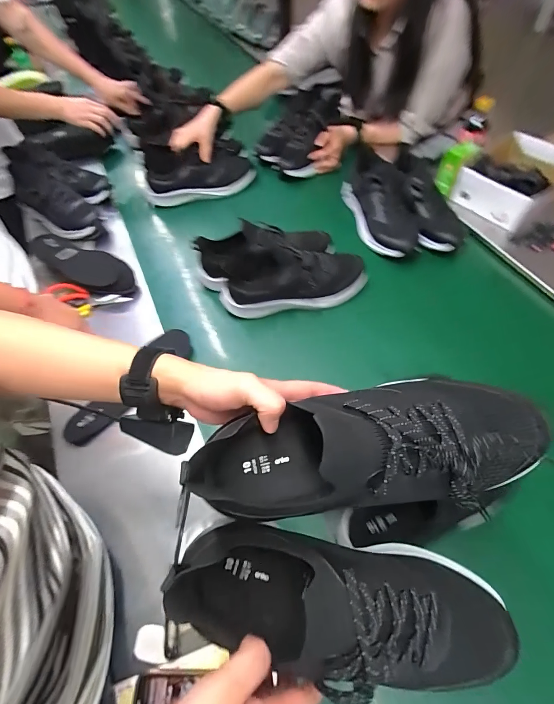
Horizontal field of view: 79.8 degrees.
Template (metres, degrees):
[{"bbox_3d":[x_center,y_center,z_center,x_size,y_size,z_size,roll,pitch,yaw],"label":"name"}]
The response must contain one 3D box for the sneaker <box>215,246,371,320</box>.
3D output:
[{"bbox_3d":[0.037,-0.158,0.716,0.323,0.099,0.102,-8,58,0],"label":"sneaker"}]

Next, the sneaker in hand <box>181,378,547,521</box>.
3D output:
[{"bbox_3d":[0.078,0.076,0.277,0.279,0.089,0.095,-7,58,1],"label":"sneaker in hand"}]

